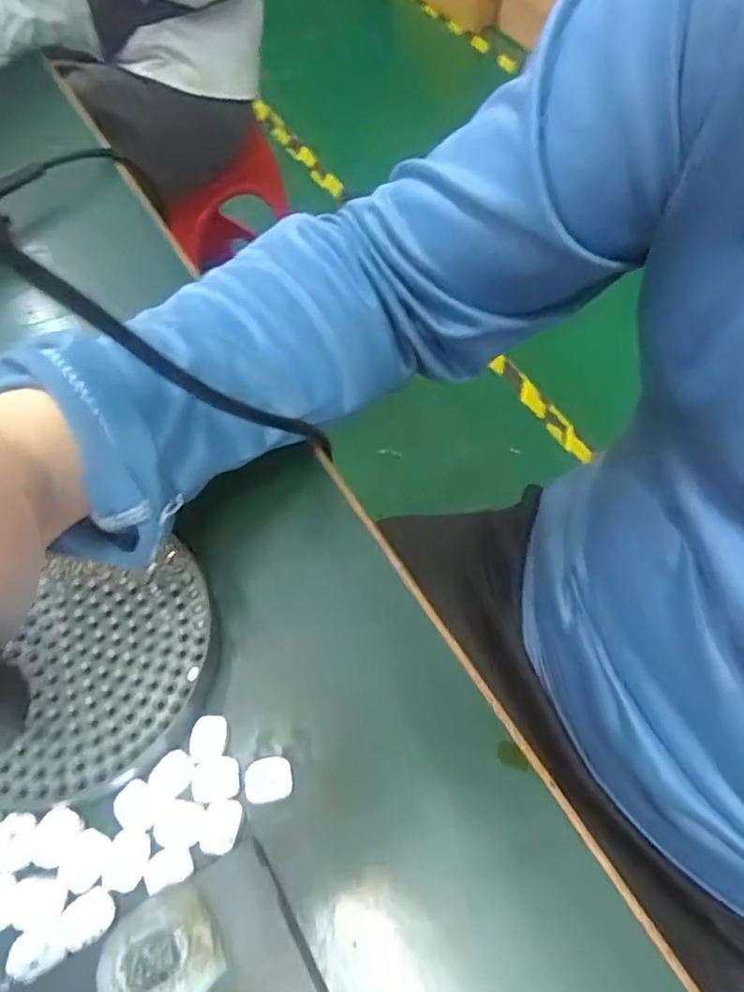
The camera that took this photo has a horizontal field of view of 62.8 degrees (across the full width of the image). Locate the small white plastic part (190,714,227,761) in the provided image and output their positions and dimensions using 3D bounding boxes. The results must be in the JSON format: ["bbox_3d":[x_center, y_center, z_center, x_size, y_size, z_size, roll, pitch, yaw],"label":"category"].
[{"bbox_3d":[-0.063,0.092,0.232,0.014,0.004,0.016,-7,60,-5],"label":"small white plastic part"}]

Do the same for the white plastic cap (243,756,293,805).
[{"bbox_3d":[-0.039,0.105,0.226,0.017,0.005,0.015,-10,60,-7],"label":"white plastic cap"}]

